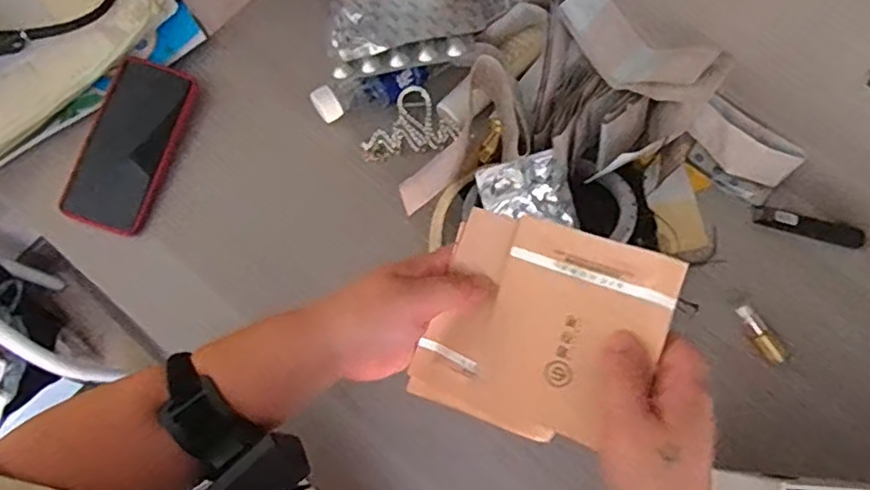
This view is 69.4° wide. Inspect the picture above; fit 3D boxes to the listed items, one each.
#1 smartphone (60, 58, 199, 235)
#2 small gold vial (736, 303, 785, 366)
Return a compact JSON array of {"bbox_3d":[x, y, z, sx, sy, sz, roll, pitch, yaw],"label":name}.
[{"bbox_3d":[-0.285,-0.094,0.589,0.075,0.014,0.160,19,82,-7],"label":"smartphone"},{"bbox_3d":[0.291,0.080,0.561,0.013,0.013,0.058,-19,61,-6],"label":"small gold vial"}]

